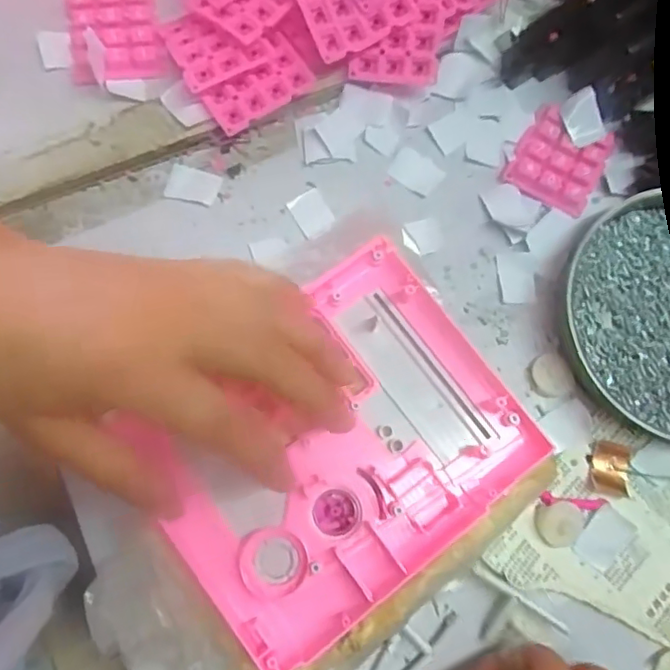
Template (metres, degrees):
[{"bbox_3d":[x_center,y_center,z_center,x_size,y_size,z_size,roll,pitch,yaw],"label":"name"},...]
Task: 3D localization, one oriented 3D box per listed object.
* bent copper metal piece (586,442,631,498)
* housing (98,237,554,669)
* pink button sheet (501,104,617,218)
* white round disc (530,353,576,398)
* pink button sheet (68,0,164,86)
[{"bbox_3d":[0.145,0.070,0.307,0.021,0.004,0.026,6,78,0],"label":"bent copper metal piece"},{"bbox_3d":[-0.001,0.052,0.275,0.163,0.020,0.131,-36,81,-8],"label":"housing"},{"bbox_3d":[0.131,-0.102,0.341,0.049,0.005,0.056,31,79,5],"label":"pink button sheet"},{"bbox_3d":[0.119,0.022,0.321,0.021,0.004,0.023,0,78,-1],"label":"white round disc"},{"bbox_3d":[-0.127,-0.174,0.336,0.048,0.011,0.059,-10,79,-3],"label":"pink button sheet"}]

